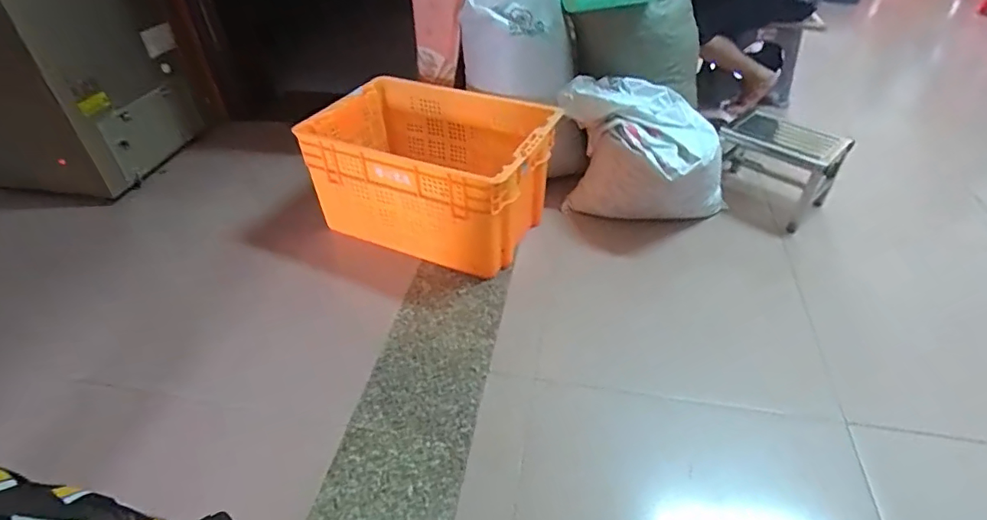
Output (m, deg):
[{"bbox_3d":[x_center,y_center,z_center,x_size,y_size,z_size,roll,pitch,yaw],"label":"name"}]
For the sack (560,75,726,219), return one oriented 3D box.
[{"bbox_3d":[0.421,-0.298,1.470,0.335,0.315,0.384,-29,49,-27],"label":"sack"}]

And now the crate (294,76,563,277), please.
[{"bbox_3d":[-0.157,-0.247,1.435,0.584,0.312,0.432,16,45,19],"label":"crate"}]

